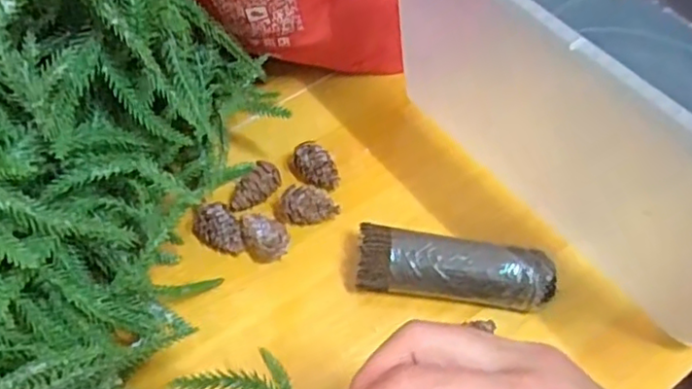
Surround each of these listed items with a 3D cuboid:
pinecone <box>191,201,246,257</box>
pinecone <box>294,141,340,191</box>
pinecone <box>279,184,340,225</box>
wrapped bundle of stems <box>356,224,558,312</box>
[{"bbox_3d":[-0.078,0.020,0.397,0.022,0.018,0.039,-39,64,-21],"label":"pinecone"},{"bbox_3d":[-0.019,-0.017,0.419,0.020,0.016,0.034,-34,63,-18],"label":"pinecone"},{"bbox_3d":[-0.023,0.006,0.401,0.035,0.020,0.018,-3,58,0],"label":"pinecone"},{"bbox_3d":[0.063,0.044,0.375,0.109,0.028,0.035,7,58,6],"label":"wrapped bundle of stems"}]

